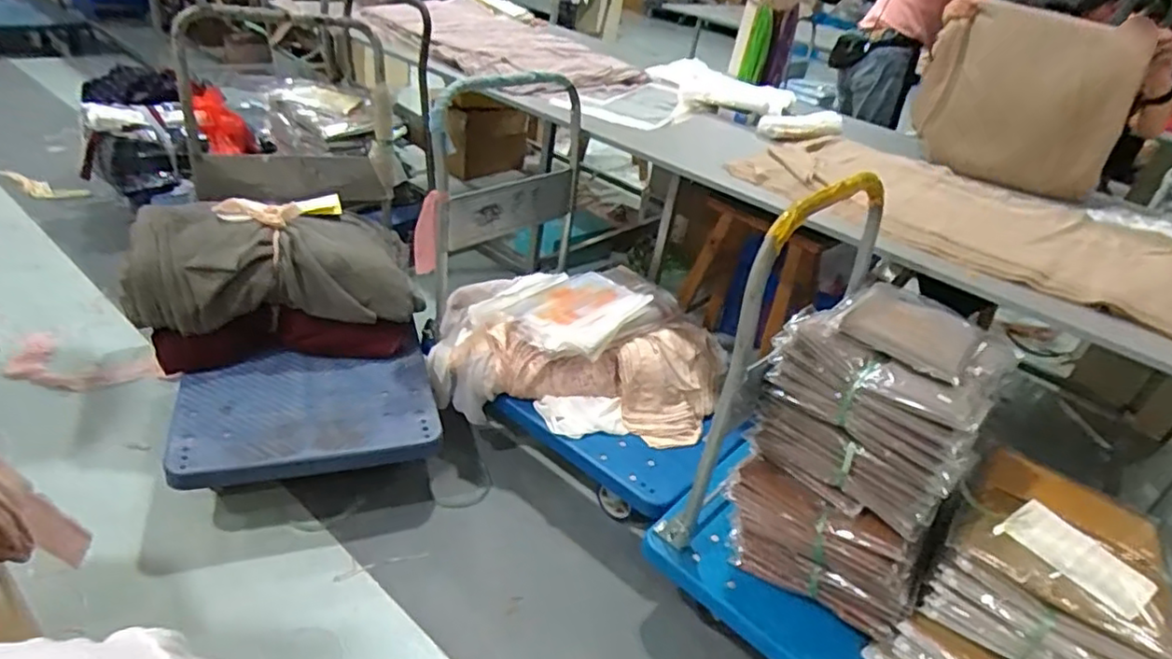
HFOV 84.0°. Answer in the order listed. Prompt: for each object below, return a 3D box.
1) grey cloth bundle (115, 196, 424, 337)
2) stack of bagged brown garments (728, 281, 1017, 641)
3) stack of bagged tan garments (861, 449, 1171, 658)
[{"bbox_3d":[-0.713,-0.158,1.566,0.647,0.234,0.266,-2,34,-34],"label":"grey cloth bundle"},{"bbox_3d":[0.522,0.214,1.230,0.358,0.465,0.388,30,38,28],"label":"stack of bagged brown garments"},{"bbox_3d":[0.778,0.454,1.117,0.474,0.235,0.336,-23,45,-40],"label":"stack of bagged tan garments"}]

